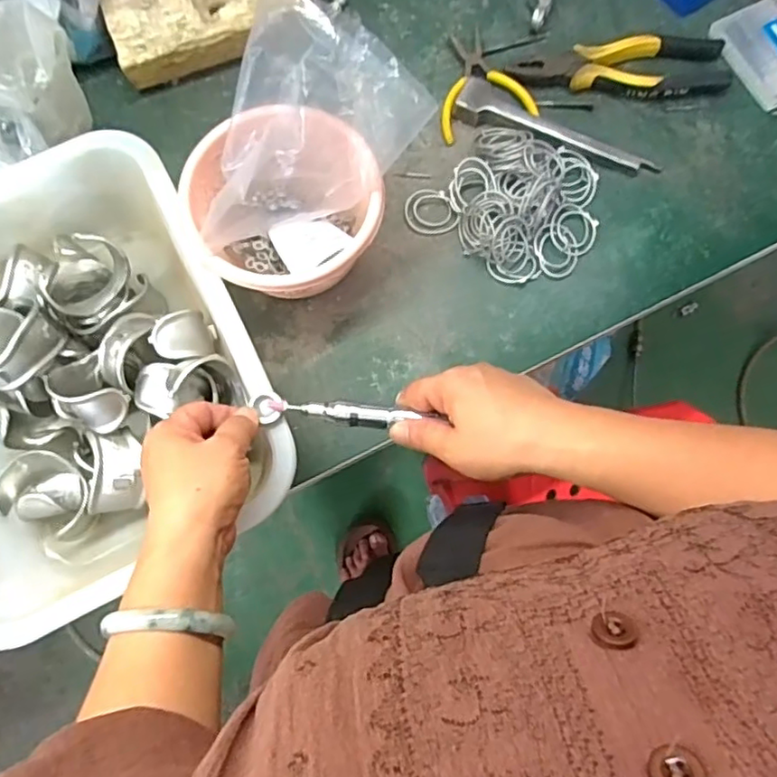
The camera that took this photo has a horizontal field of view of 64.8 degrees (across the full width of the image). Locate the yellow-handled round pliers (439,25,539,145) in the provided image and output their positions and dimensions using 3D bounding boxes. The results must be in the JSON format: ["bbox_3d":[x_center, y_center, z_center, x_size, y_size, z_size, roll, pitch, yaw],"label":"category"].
[{"bbox_3d":[0.081,-0.286,0.565,0.087,0.011,0.104,-16,78,-4],"label":"yellow-handled round pliers"}]

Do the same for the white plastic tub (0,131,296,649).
[{"bbox_3d":[-0.233,-0.014,0.476,0.250,0.097,0.328,-24,78,-6],"label":"white plastic tub"}]

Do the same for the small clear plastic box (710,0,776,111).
[{"bbox_3d":[0.350,-0.308,0.561,0.071,0.011,0.103,-30,79,-7],"label":"small clear plastic box"}]

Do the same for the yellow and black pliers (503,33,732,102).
[{"bbox_3d":[0.211,-0.289,0.556,0.190,0.020,0.062,-9,77,-2],"label":"yellow and black pliers"}]

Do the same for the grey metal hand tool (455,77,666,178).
[{"bbox_3d":[0.149,-0.226,0.543,0.184,0.016,0.040,26,78,6],"label":"grey metal hand tool"}]

